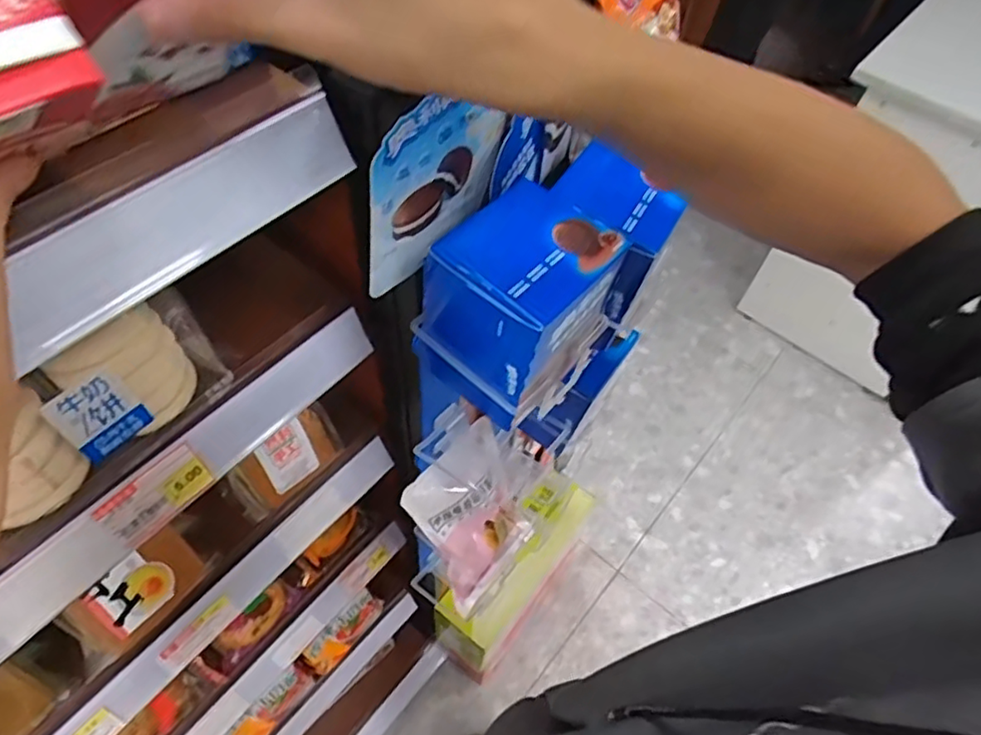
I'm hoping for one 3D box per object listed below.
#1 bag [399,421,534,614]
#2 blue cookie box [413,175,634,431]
[{"bbox_3d":[-0.014,0.149,0.654,0.031,0.166,0.125,3,35,43],"label":"bag"},{"bbox_3d":[0.020,-0.044,0.389,0.088,0.100,0.105,37,61,19],"label":"blue cookie box"}]

